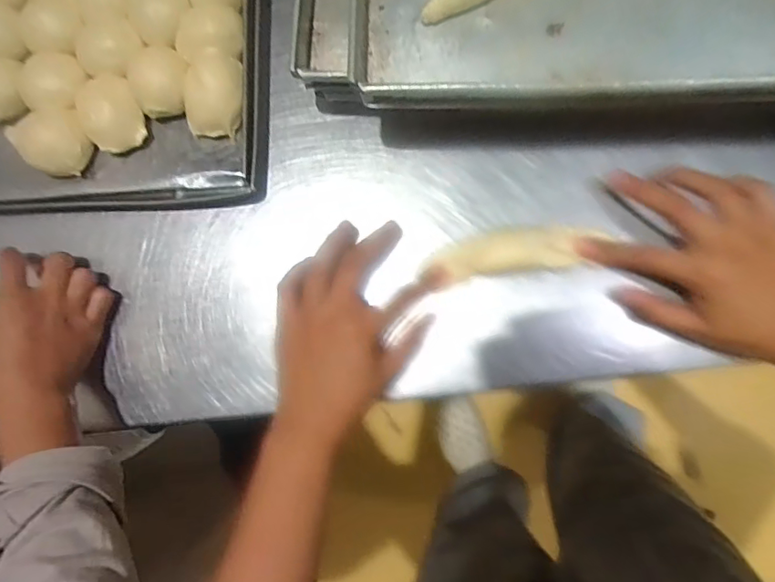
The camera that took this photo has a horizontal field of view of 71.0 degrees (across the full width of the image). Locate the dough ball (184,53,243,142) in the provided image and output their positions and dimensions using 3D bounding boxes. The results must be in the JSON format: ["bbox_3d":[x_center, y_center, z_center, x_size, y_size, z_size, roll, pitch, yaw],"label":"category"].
[{"bbox_3d":[-0.132,-0.149,0.419,0.041,0.028,0.060,6,86,5],"label":"dough ball"}]

